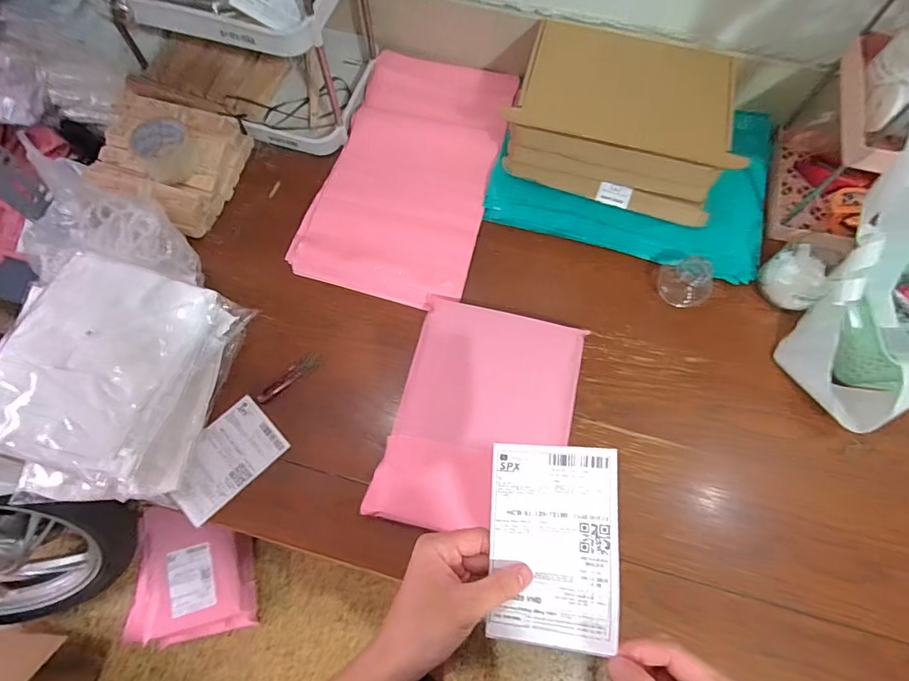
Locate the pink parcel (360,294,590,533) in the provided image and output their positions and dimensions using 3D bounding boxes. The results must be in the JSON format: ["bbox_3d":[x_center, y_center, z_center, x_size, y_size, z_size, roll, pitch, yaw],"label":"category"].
[{"bbox_3d":[0.037,0.103,0.653,0.228,0.054,0.303,15,71,5],"label":"pink parcel"}]

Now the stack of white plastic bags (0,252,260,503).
[{"bbox_3d":[-0.453,0.052,0.630,0.244,0.127,0.306,12,69,5],"label":"stack of white plastic bags"}]

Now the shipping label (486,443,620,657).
[{"bbox_3d":[0.080,0.163,0.391,0.100,0.027,0.148,3,70,1],"label":"shipping label"}]

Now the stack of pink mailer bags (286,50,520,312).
[{"bbox_3d":[-0.069,-0.287,0.815,0.270,0.028,0.466,16,70,6],"label":"stack of pink mailer bags"}]

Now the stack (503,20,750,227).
[{"bbox_3d":[0.270,-0.354,0.779,0.330,0.128,0.251,17,70,6],"label":"stack"}]

